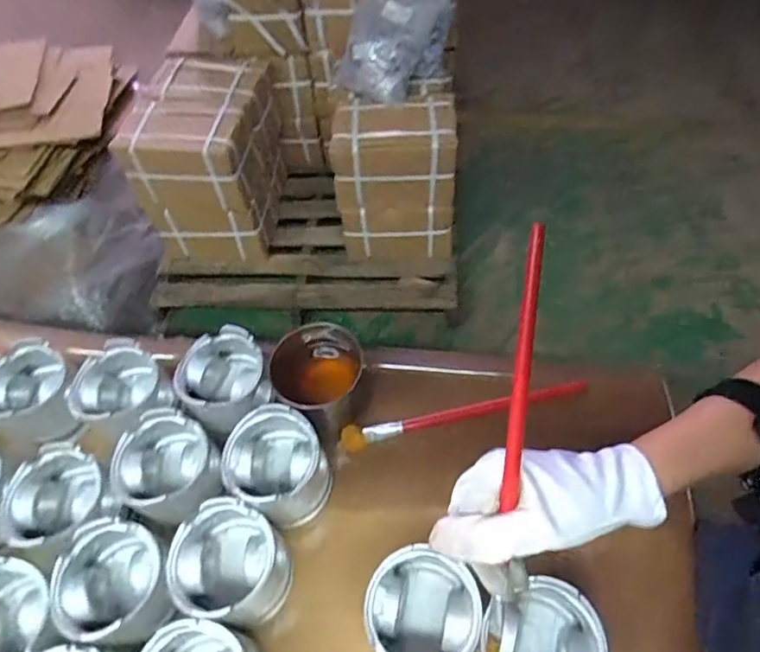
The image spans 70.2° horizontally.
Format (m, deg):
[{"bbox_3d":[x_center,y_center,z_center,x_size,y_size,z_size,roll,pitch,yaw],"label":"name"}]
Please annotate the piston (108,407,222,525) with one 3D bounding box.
[{"bbox_3d":[-0.209,0.138,0.532,0.095,0.066,0.092,-2,57,4],"label":"piston"}]

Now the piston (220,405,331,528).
[{"bbox_3d":[-0.097,0.136,0.527,0.092,0.079,0.089,-2,57,4],"label":"piston"}]

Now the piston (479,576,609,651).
[{"bbox_3d":[0.132,0.261,0.435,0.074,0.094,0.091,14,60,13],"label":"piston"}]

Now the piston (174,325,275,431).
[{"bbox_3d":[-0.167,0.056,0.582,0.087,0.069,0.093,-2,57,4],"label":"piston"}]

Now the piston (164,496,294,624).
[{"bbox_3d":[-0.132,0.210,0.482,0.095,0.078,0.087,16,60,15],"label":"piston"}]

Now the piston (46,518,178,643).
[{"bbox_3d":[-0.233,0.225,0.478,0.097,0.067,0.092,17,60,15],"label":"piston"}]

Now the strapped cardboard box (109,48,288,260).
[{"bbox_3d":[-0.500,-0.515,1.627,0.335,0.407,0.462,0,57,5],"label":"strapped cardboard box"}]

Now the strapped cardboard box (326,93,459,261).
[{"bbox_3d":[0.048,-0.416,1.522,0.313,0.391,0.251,-1,57,4],"label":"strapped cardboard box"}]

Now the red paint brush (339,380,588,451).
[{"bbox_3d":[0.092,0.094,0.585,0.270,0.016,0.025,-11,57,-2],"label":"red paint brush"}]

